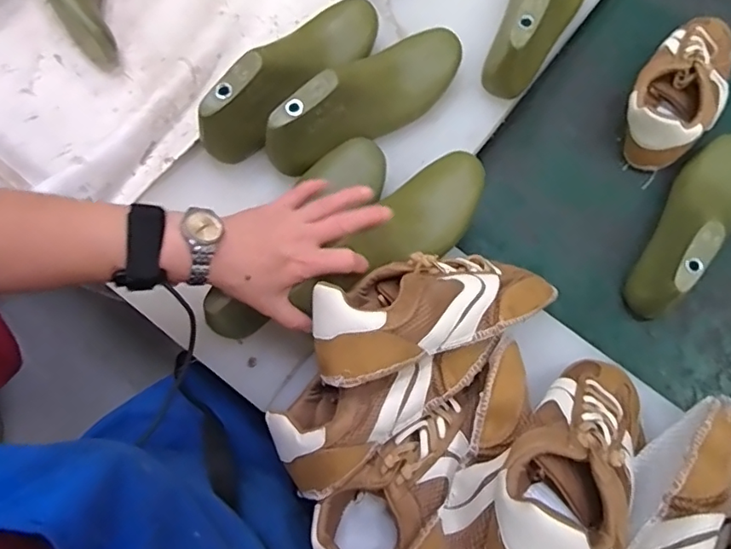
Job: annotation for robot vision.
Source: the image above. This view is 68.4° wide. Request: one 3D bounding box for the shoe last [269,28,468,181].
[{"bbox_3d":[0.005,-0.185,0.550,0.238,0.080,0.070,-33,76,-21],"label":"shoe last"}]

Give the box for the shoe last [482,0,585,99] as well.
[{"bbox_3d":[0.197,-0.309,0.588,0.078,0.078,0.245,26,75,8],"label":"shoe last"}]

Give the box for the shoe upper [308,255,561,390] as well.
[{"bbox_3d":[0.057,0.024,0.449,0.206,0.060,0.083,-14,73,-20],"label":"shoe upper"}]

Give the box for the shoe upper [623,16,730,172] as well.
[{"bbox_3d":[0.374,-0.223,0.628,0.095,0.074,0.216,37,77,10],"label":"shoe upper"}]

